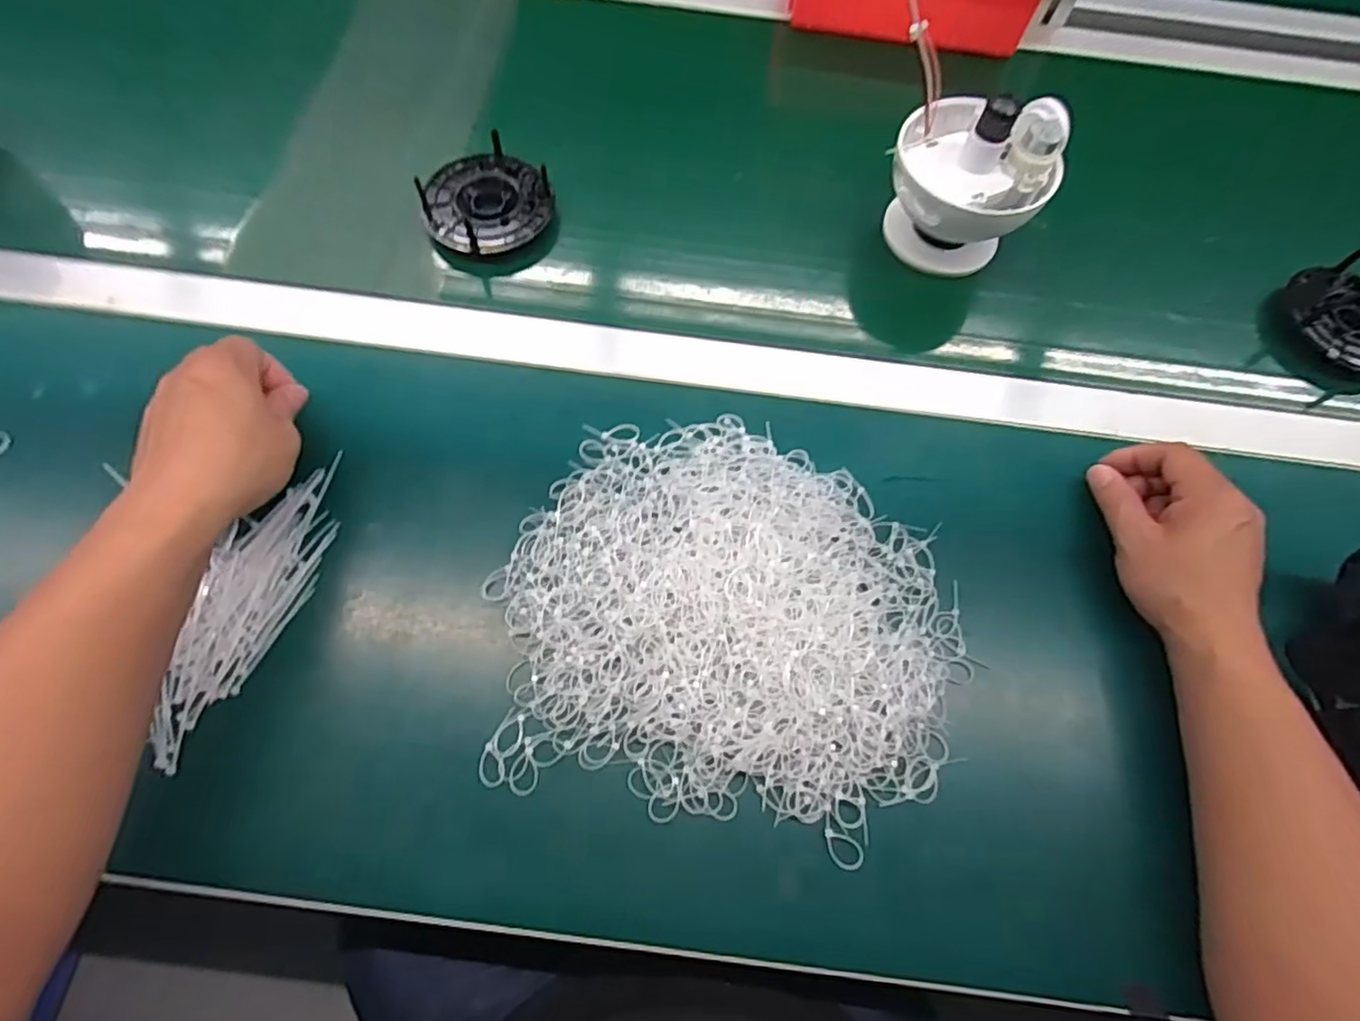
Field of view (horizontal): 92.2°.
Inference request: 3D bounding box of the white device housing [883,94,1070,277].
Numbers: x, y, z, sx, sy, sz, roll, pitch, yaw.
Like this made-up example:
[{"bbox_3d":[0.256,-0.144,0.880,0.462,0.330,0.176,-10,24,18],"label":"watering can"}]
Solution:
[{"bbox_3d":[0.217,-0.249,0.497,0.118,0.110,0.112,25,69,8],"label":"white device housing"}]

